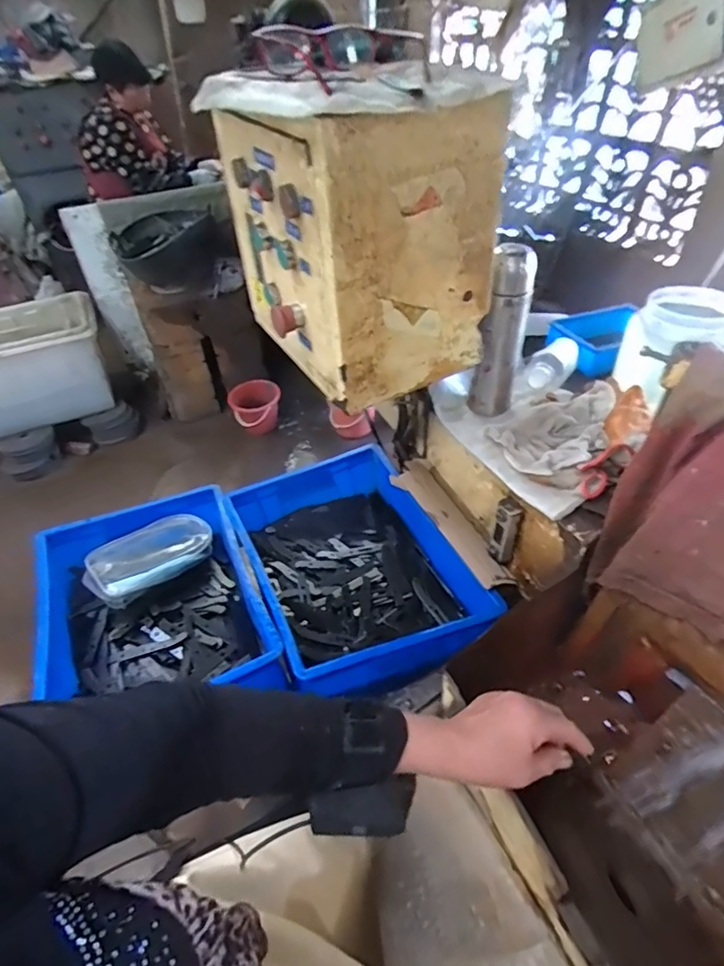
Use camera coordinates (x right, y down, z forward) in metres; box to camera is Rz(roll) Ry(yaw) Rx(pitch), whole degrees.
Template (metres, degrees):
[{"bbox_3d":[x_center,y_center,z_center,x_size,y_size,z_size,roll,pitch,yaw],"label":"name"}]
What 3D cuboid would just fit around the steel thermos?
[{"bbox_3d":[0.199,-0.209,0.739,0.063,0.231,0.053,15,46,18],"label":"steel thermos"}]

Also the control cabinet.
[{"bbox_3d":[-0.016,-0.290,0.606,0.215,0.285,0.298,-25,47,-21],"label":"control cabinet"}]

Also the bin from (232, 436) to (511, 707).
[{"bbox_3d":[-0.012,0.132,0.838,0.301,0.117,0.409,-19,45,-16],"label":"bin"}]

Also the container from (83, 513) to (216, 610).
[{"bbox_3d":[-0.353,0.119,0.866,0.204,0.051,0.104,-30,50,-26],"label":"container"}]

